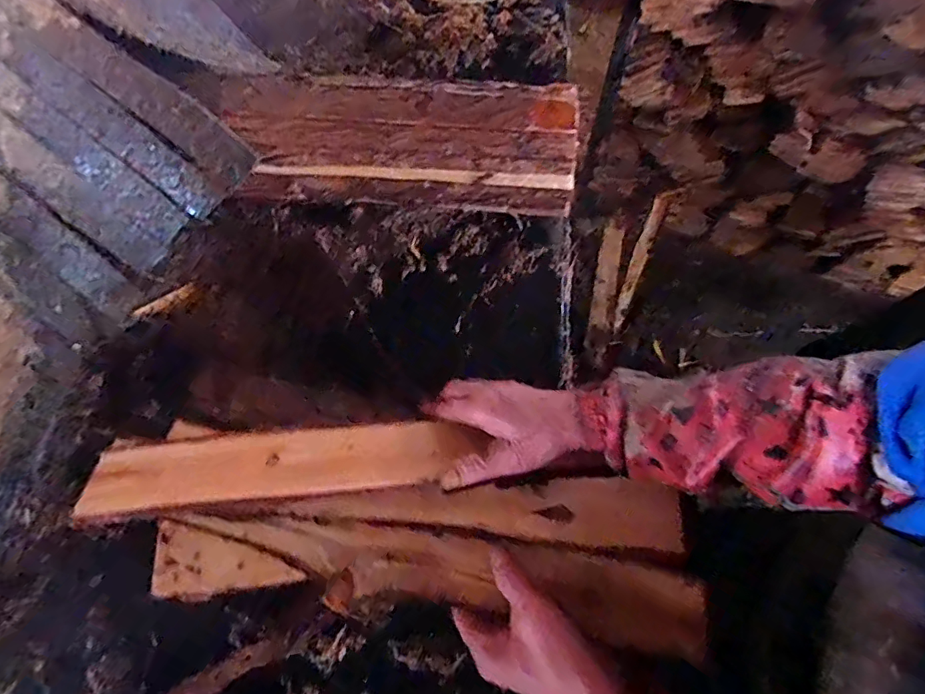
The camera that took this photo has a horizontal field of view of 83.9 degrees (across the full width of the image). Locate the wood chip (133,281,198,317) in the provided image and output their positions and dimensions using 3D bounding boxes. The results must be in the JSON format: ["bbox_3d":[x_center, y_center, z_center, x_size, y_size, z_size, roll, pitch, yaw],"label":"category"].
[{"bbox_3d":[-0.331,-0.050,0.574,0.069,0.007,0.016,-33,76,-21],"label":"wood chip"}]

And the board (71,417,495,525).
[{"bbox_3d":[-0.143,0.096,0.432,0.310,0.014,0.079,-2,42,-5],"label":"board"}]

